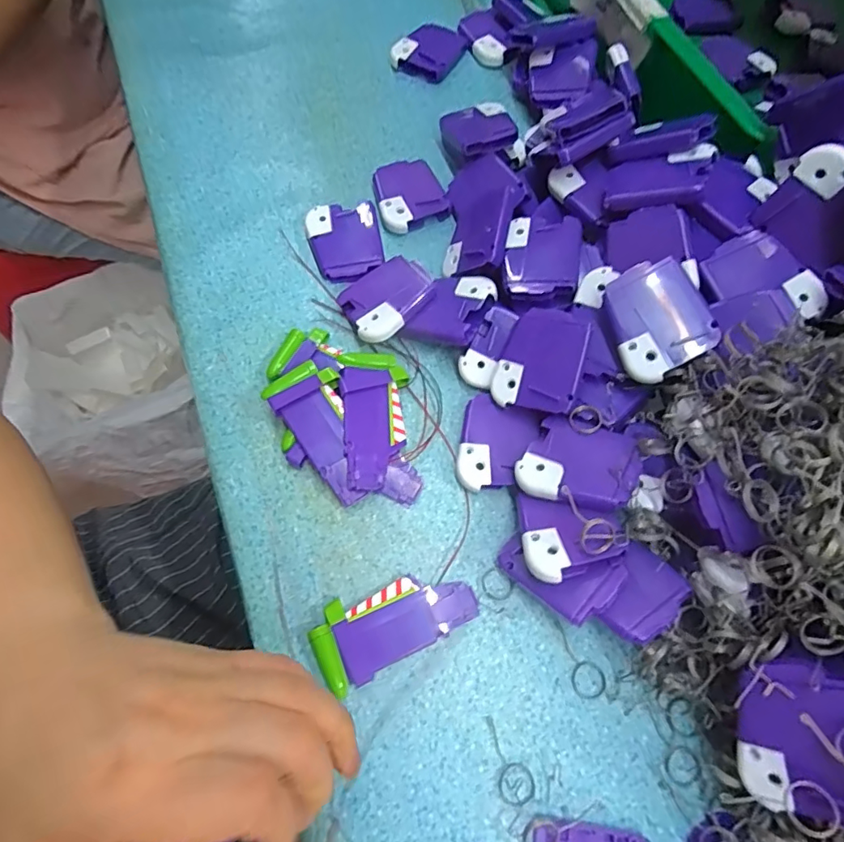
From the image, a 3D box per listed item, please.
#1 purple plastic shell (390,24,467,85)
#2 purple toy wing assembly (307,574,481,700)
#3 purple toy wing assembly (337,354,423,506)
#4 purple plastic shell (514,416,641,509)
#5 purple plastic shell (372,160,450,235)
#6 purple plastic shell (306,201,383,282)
[{"bbox_3d":[0.008,-0.330,0.453,0.050,0.014,0.063,28,72,9],"label":"purple plastic shell"},{"bbox_3d":[-0.015,0.110,0.283,0.088,0.013,0.042,-27,72,-10],"label":"purple toy wing assembly"},{"bbox_3d":[-0.027,0.003,0.318,0.041,0.022,0.094,-7,70,-3],"label":"purple toy wing assembly"},{"bbox_3d":[0.089,0.024,0.289,0.061,0.008,0.049,16,64,24],"label":"purple plastic shell"},{"bbox_3d":[-0.011,-0.176,0.394,0.052,0.014,0.061,-18,71,-7],"label":"purple plastic shell"},{"bbox_3d":[-0.055,-0.128,0.368,0.050,0.019,0.058,-11,70,-5],"label":"purple plastic shell"}]

